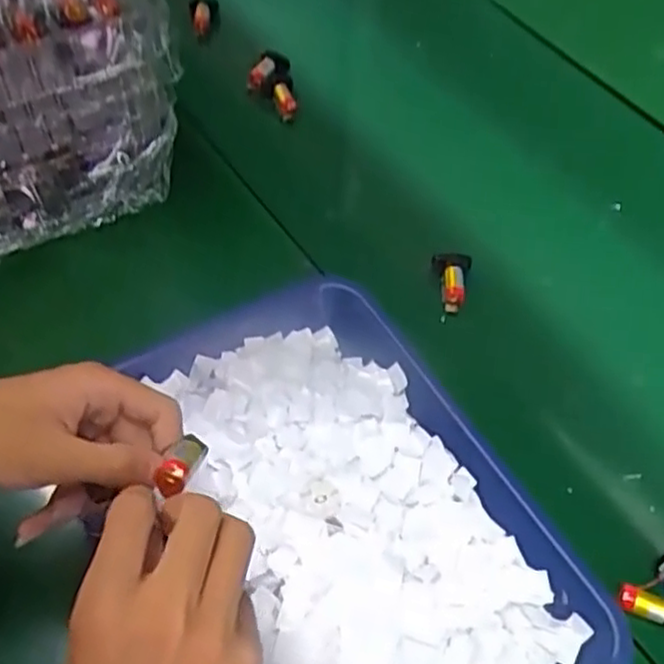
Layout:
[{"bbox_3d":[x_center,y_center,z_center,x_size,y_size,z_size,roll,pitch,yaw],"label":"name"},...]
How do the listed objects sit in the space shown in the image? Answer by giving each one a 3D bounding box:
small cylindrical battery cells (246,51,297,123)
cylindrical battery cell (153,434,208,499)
[{"bbox_3d":[-0.061,-0.245,0.713,0.042,0.026,0.078,-7,57,-8],"label":"small cylindrical battery cells"},{"bbox_3d":[-0.072,0.063,0.345,0.016,0.013,0.038,15,27,8],"label":"cylindrical battery cell"}]

